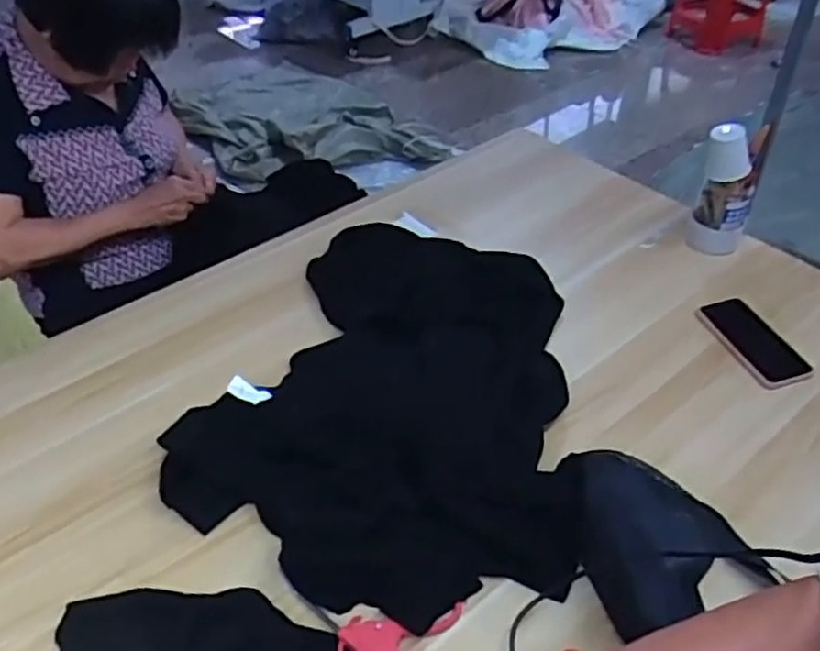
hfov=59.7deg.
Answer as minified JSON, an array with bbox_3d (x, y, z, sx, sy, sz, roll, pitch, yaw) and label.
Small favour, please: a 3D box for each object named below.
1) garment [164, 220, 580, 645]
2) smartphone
[{"bbox_3d":[-0.040,0.058,0.925,0.471,0.055,0.615,5,42,6],"label":"garment"},{"bbox_3d":[0.467,0.020,0.978,0.086,0.010,0.167,-12,43,-13],"label":"smartphone"}]

